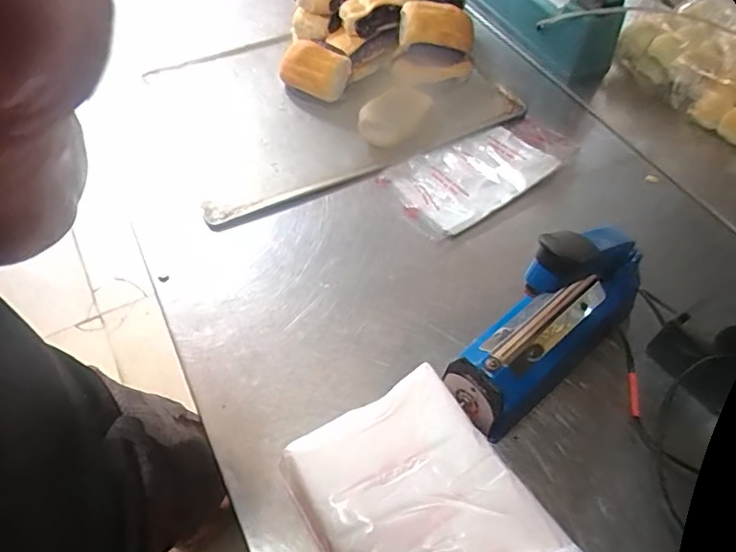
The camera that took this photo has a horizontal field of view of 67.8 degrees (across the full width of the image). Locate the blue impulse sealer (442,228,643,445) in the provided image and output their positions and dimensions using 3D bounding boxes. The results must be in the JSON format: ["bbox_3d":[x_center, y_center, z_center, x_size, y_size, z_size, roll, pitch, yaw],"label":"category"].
[{"bbox_3d":[0.164,0.024,0.463,0.203,0.190,0.065,-34,60,-22],"label":"blue impulse sealer"}]

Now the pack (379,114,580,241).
[{"bbox_3d":[0.148,-0.138,0.685,0.251,0.025,0.117,-30,58,-20],"label":"pack"}]

